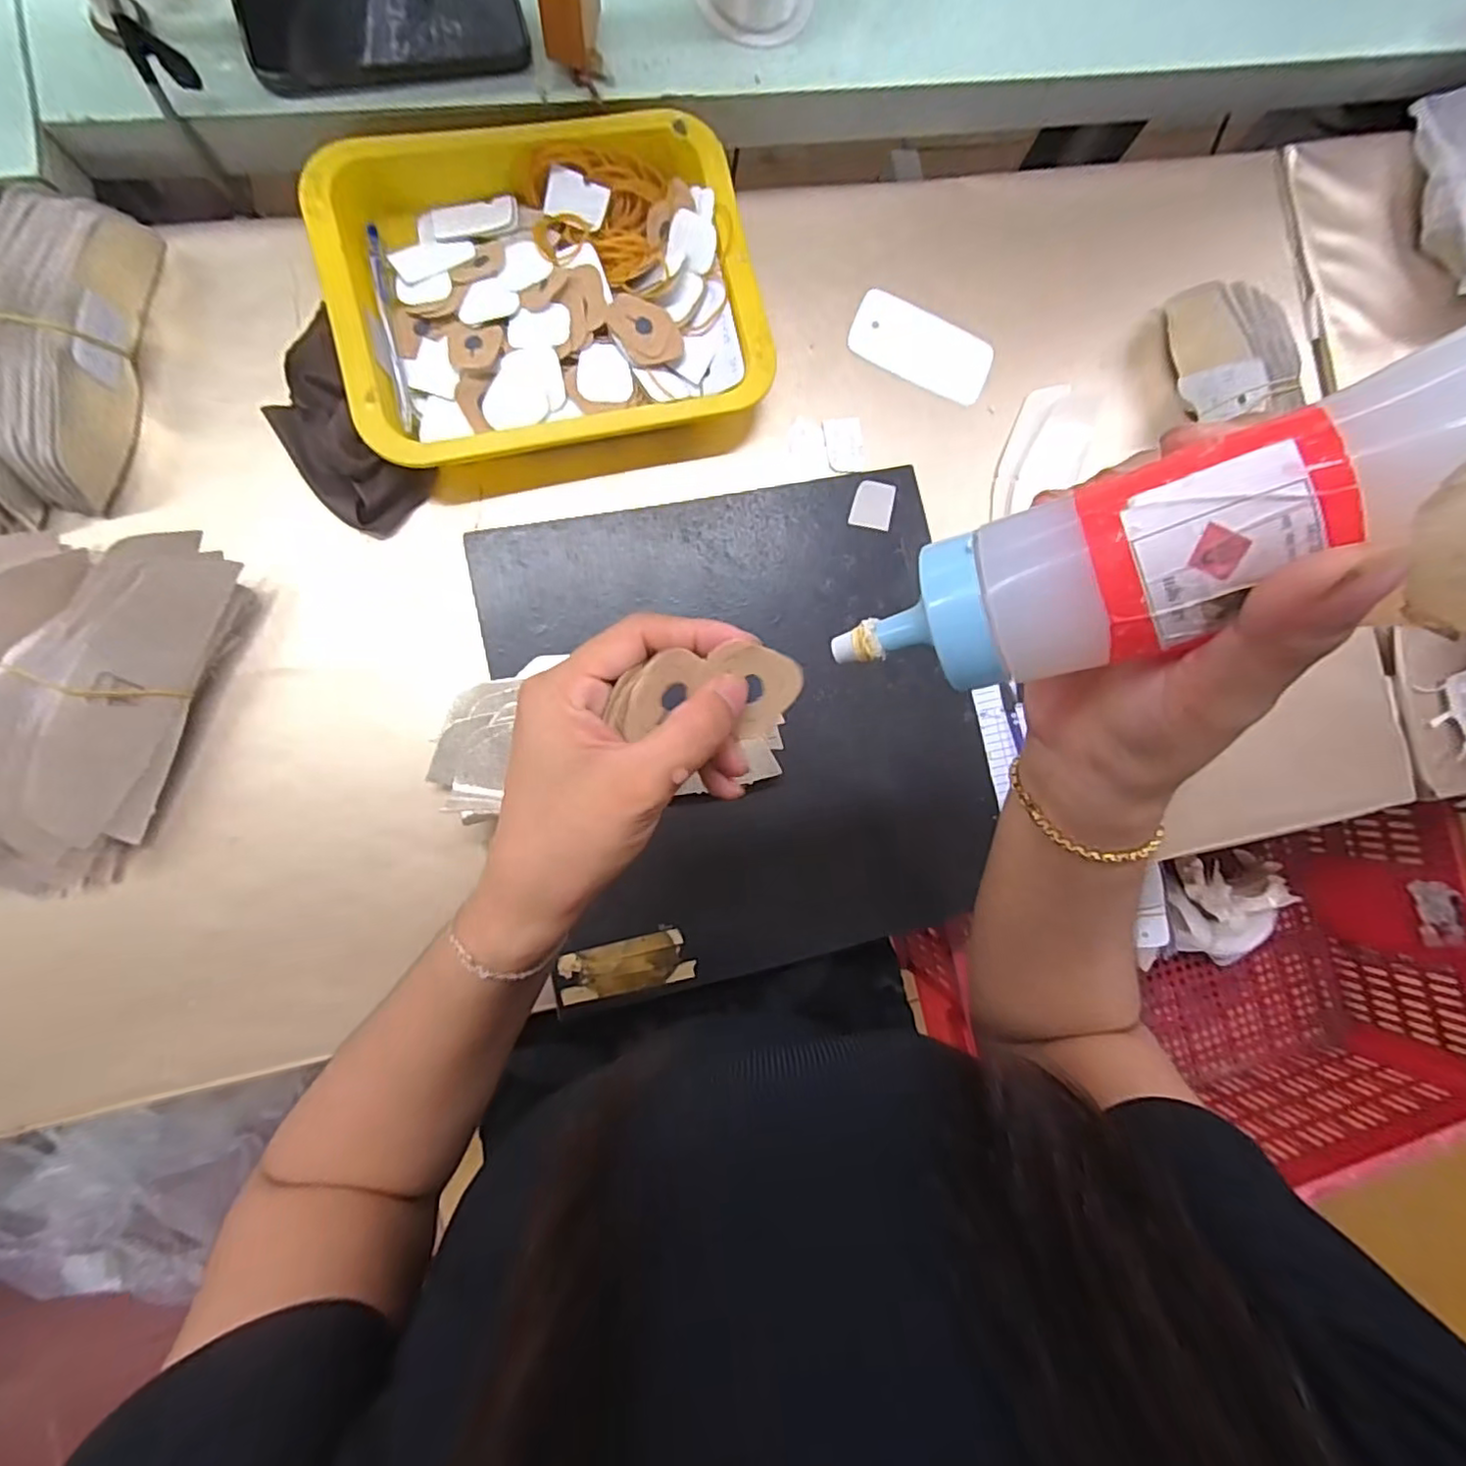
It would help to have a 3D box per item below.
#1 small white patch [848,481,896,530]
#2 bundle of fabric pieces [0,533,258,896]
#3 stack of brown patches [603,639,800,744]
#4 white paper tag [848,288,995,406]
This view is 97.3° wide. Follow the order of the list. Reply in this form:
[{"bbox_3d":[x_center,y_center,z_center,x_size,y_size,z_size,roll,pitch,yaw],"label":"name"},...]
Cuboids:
[{"bbox_3d":[0.094,-0.153,0.433,0.027,0.004,0.032,12,86,-7],"label":"small white patch"},{"bbox_3d":[-0.377,-0.018,0.349,0.127,0.070,0.216,21,88,-5],"label":"bundle of fabric pieces"},{"bbox_3d":[-0.008,-0.014,0.232,0.070,0.014,0.032,-6,92,-21],"label":"stack of brown patches"},{"bbox_3d":[0.138,-0.282,0.469,0.104,0.005,0.055,21,85,-6],"label":"white paper tag"}]

